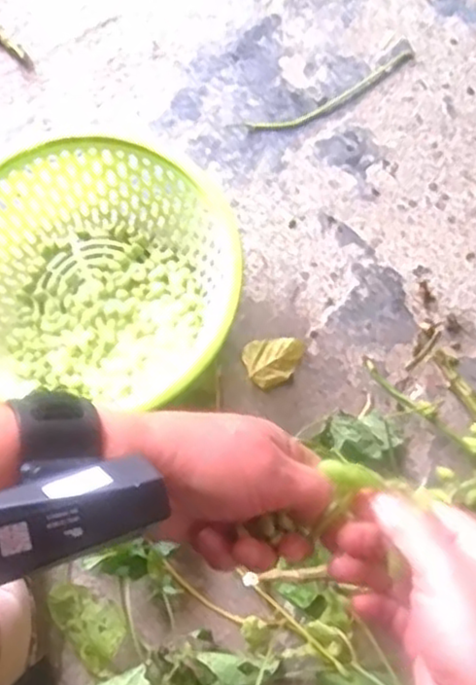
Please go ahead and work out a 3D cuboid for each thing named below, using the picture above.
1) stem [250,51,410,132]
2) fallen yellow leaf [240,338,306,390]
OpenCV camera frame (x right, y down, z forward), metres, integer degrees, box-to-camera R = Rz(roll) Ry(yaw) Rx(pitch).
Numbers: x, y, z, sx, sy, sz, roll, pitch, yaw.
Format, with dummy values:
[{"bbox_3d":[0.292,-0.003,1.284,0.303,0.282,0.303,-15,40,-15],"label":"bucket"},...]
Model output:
[{"bbox_3d":[0.108,-0.271,0.803,0.203,0.004,0.026,-27,75,-6],"label":"stem"},{"bbox_3d":[0.037,0.016,0.723,0.059,0.014,0.049,-20,75,-4],"label":"fallen yellow leaf"}]

